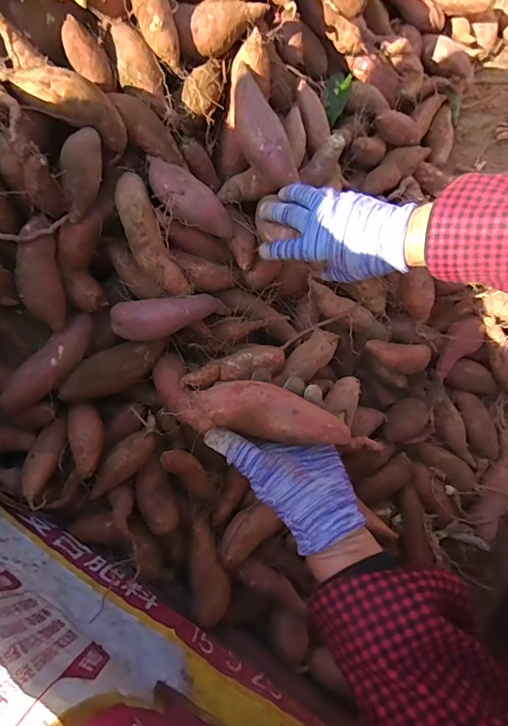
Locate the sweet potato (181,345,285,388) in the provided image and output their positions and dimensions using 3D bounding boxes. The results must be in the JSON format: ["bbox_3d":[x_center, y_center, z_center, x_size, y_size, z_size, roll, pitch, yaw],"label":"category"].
[{"bbox_3d":[-0.022,0.004,0.466,0.113,0.026,0.036,-10,76,-3],"label":"sweet potato"}]

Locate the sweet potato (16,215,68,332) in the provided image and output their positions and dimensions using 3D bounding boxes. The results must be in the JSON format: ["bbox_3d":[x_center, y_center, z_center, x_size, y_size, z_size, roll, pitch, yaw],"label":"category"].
[{"bbox_3d":[-0.220,-0.091,0.423,0.035,0.034,0.112,-3,106,-1],"label":"sweet potato"}]

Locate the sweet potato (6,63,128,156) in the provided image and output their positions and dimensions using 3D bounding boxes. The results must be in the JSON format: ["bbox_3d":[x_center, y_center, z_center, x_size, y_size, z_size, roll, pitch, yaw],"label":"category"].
[{"bbox_3d":[-0.166,-0.241,0.377,0.106,0.032,0.047,18,74,-26],"label":"sweet potato"}]

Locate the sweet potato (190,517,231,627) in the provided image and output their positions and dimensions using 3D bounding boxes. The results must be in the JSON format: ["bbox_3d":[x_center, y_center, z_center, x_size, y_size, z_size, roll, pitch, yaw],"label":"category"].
[{"bbox_3d":[-0.050,0.234,0.469,0.040,0.035,0.111,-12,76,-4],"label":"sweet potato"}]

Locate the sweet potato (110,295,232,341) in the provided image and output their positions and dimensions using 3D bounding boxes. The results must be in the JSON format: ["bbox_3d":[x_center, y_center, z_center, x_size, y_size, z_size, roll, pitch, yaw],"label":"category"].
[{"bbox_3d":[-0.092,-0.051,0.459,0.127,0.040,0.043,-12,76,-4],"label":"sweet potato"}]

